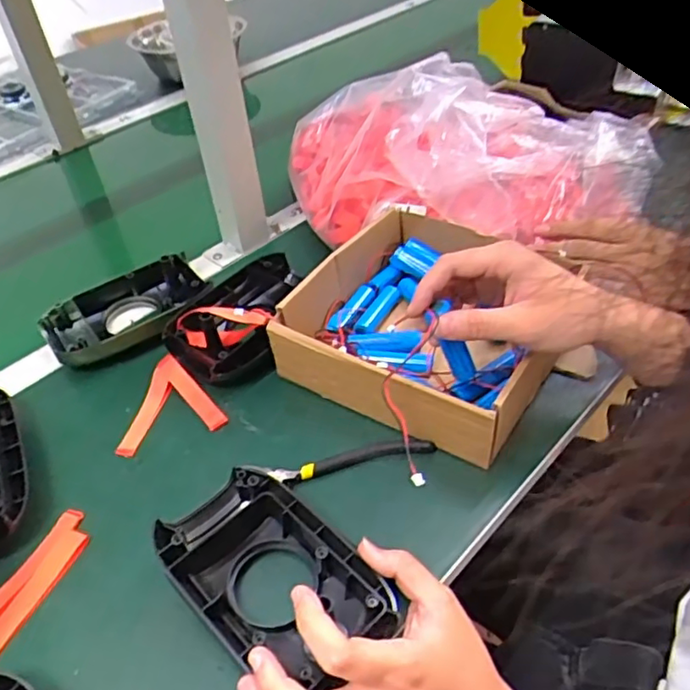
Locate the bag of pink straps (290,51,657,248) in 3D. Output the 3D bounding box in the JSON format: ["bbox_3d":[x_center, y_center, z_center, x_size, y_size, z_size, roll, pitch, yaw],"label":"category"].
[{"bbox_3d":[0.117,-0.223,0.664,0.355,0.125,0.242,-5,45,2],"label":"bag of pink straps"}]

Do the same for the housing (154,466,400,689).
[{"bbox_3d":[-0.046,0.149,0.397,0.152,0.040,0.099,32,56,32],"label":"housing"}]

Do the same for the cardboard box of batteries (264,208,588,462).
[{"bbox_3d":[0.075,-0.028,0.544,0.207,0.077,0.212,22,50,26],"label":"cardboard box of batteries"}]

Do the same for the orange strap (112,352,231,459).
[{"bbox_3d":[-0.160,0.051,0.533,0.088,0.018,0.088,-22,46,-17],"label":"orange strap"}]

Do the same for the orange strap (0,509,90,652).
[{"bbox_3d":[-0.222,0.167,0.430,0.036,0.006,0.110,15,47,20],"label":"orange strap"}]

